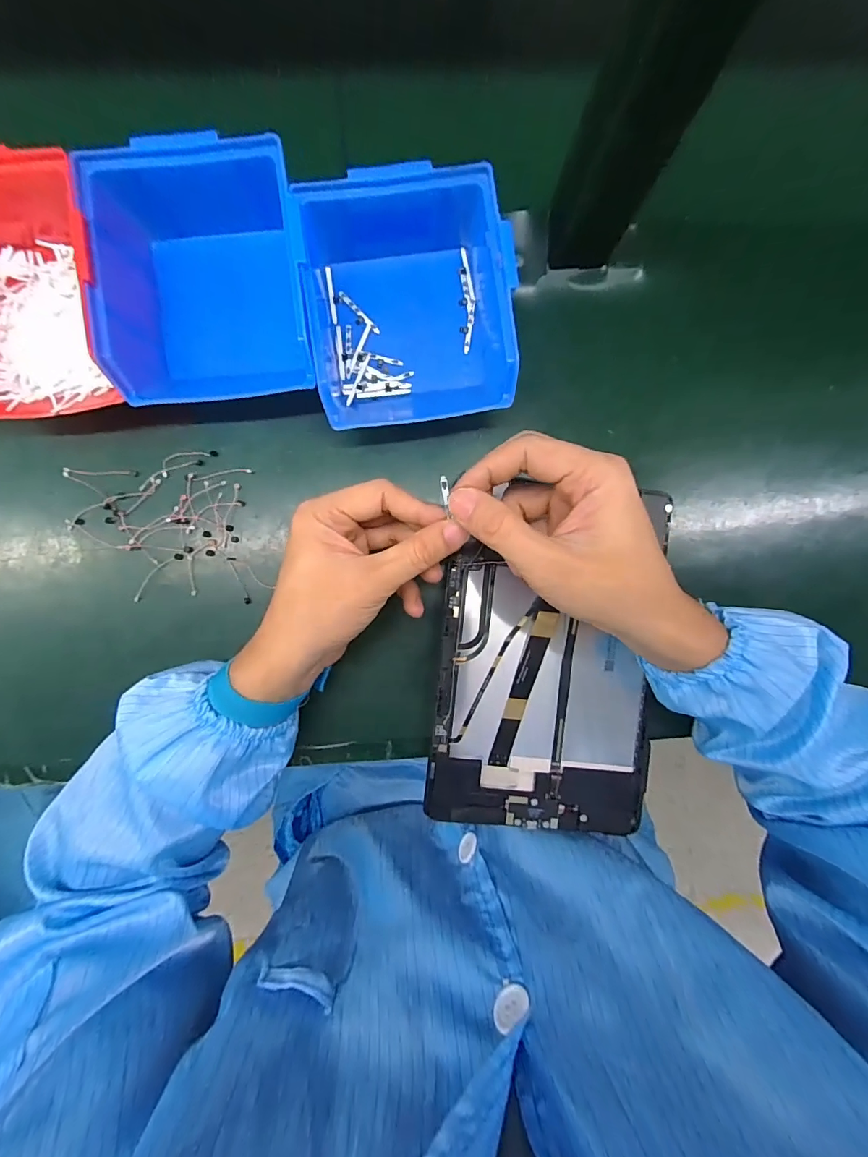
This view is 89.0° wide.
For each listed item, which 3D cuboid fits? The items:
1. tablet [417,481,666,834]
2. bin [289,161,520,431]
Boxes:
[{"bbox_3d":[0.079,0.061,0.308,0.149,0.009,0.224,5,90,-3],"label":"tablet"},{"bbox_3d":[-0.019,-0.178,0.291,0.130,0.063,0.144,-8,93,-2],"label":"bin"}]

